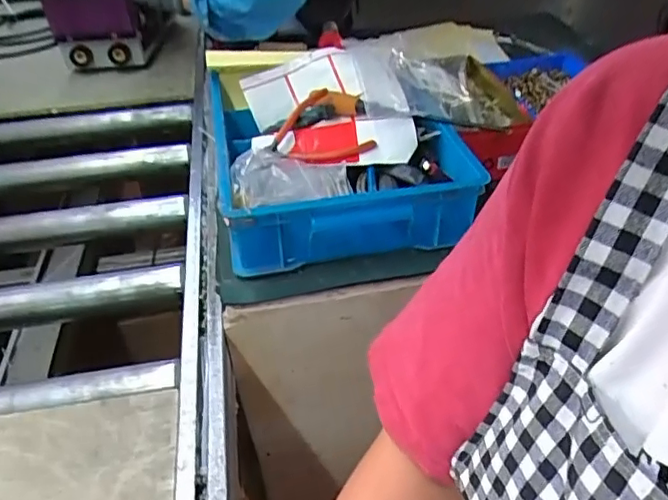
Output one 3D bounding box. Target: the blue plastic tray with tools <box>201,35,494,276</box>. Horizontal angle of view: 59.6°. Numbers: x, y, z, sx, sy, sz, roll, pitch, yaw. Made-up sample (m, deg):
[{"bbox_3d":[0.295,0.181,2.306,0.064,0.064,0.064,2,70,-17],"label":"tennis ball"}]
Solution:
[{"bbox_3d":[-0.007,-0.148,0.742,0.271,0.092,0.386,-7,40,-9],"label":"blue plastic tray with tools"}]

